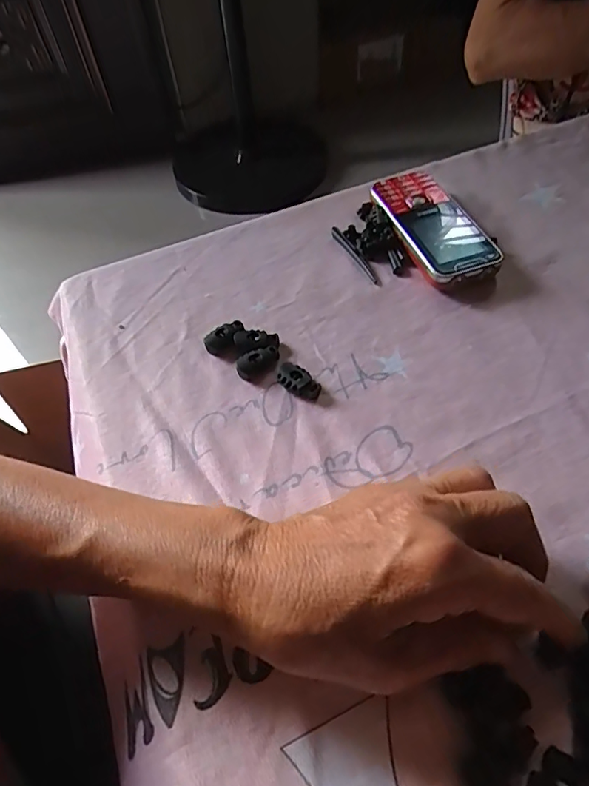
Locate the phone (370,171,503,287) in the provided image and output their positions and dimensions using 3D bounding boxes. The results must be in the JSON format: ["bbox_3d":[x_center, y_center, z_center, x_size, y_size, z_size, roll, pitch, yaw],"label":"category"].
[{"bbox_3d":[0.104,-0.125,0.385,0.056,0.019,0.118,-18,55,-8],"label":"phone"}]

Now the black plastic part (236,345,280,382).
[{"bbox_3d":[-0.022,-0.019,0.322,0.029,0.007,0.017,-23,55,-11],"label":"black plastic part"}]

